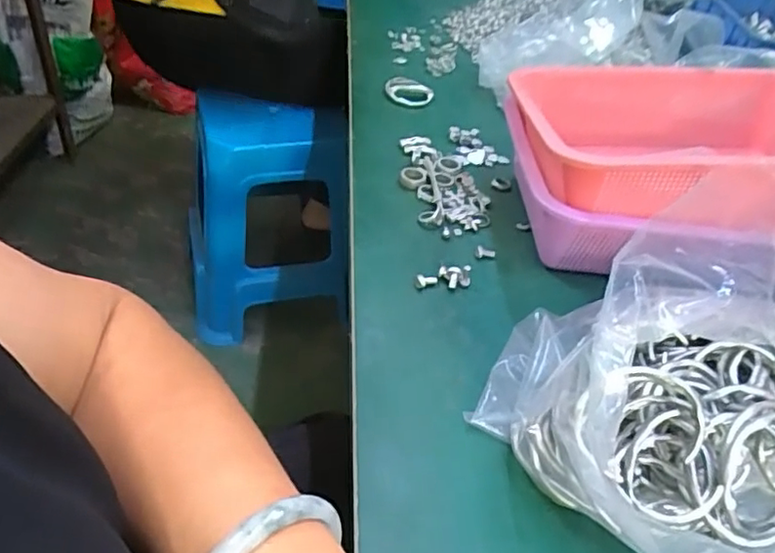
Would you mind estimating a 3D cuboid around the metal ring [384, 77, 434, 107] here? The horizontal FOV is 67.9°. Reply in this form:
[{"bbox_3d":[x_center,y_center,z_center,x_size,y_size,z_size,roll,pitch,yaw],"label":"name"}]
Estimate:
[{"bbox_3d":[0.025,-0.238,0.739,0.058,0.016,0.058,5,43,-5],"label":"metal ring"}]

